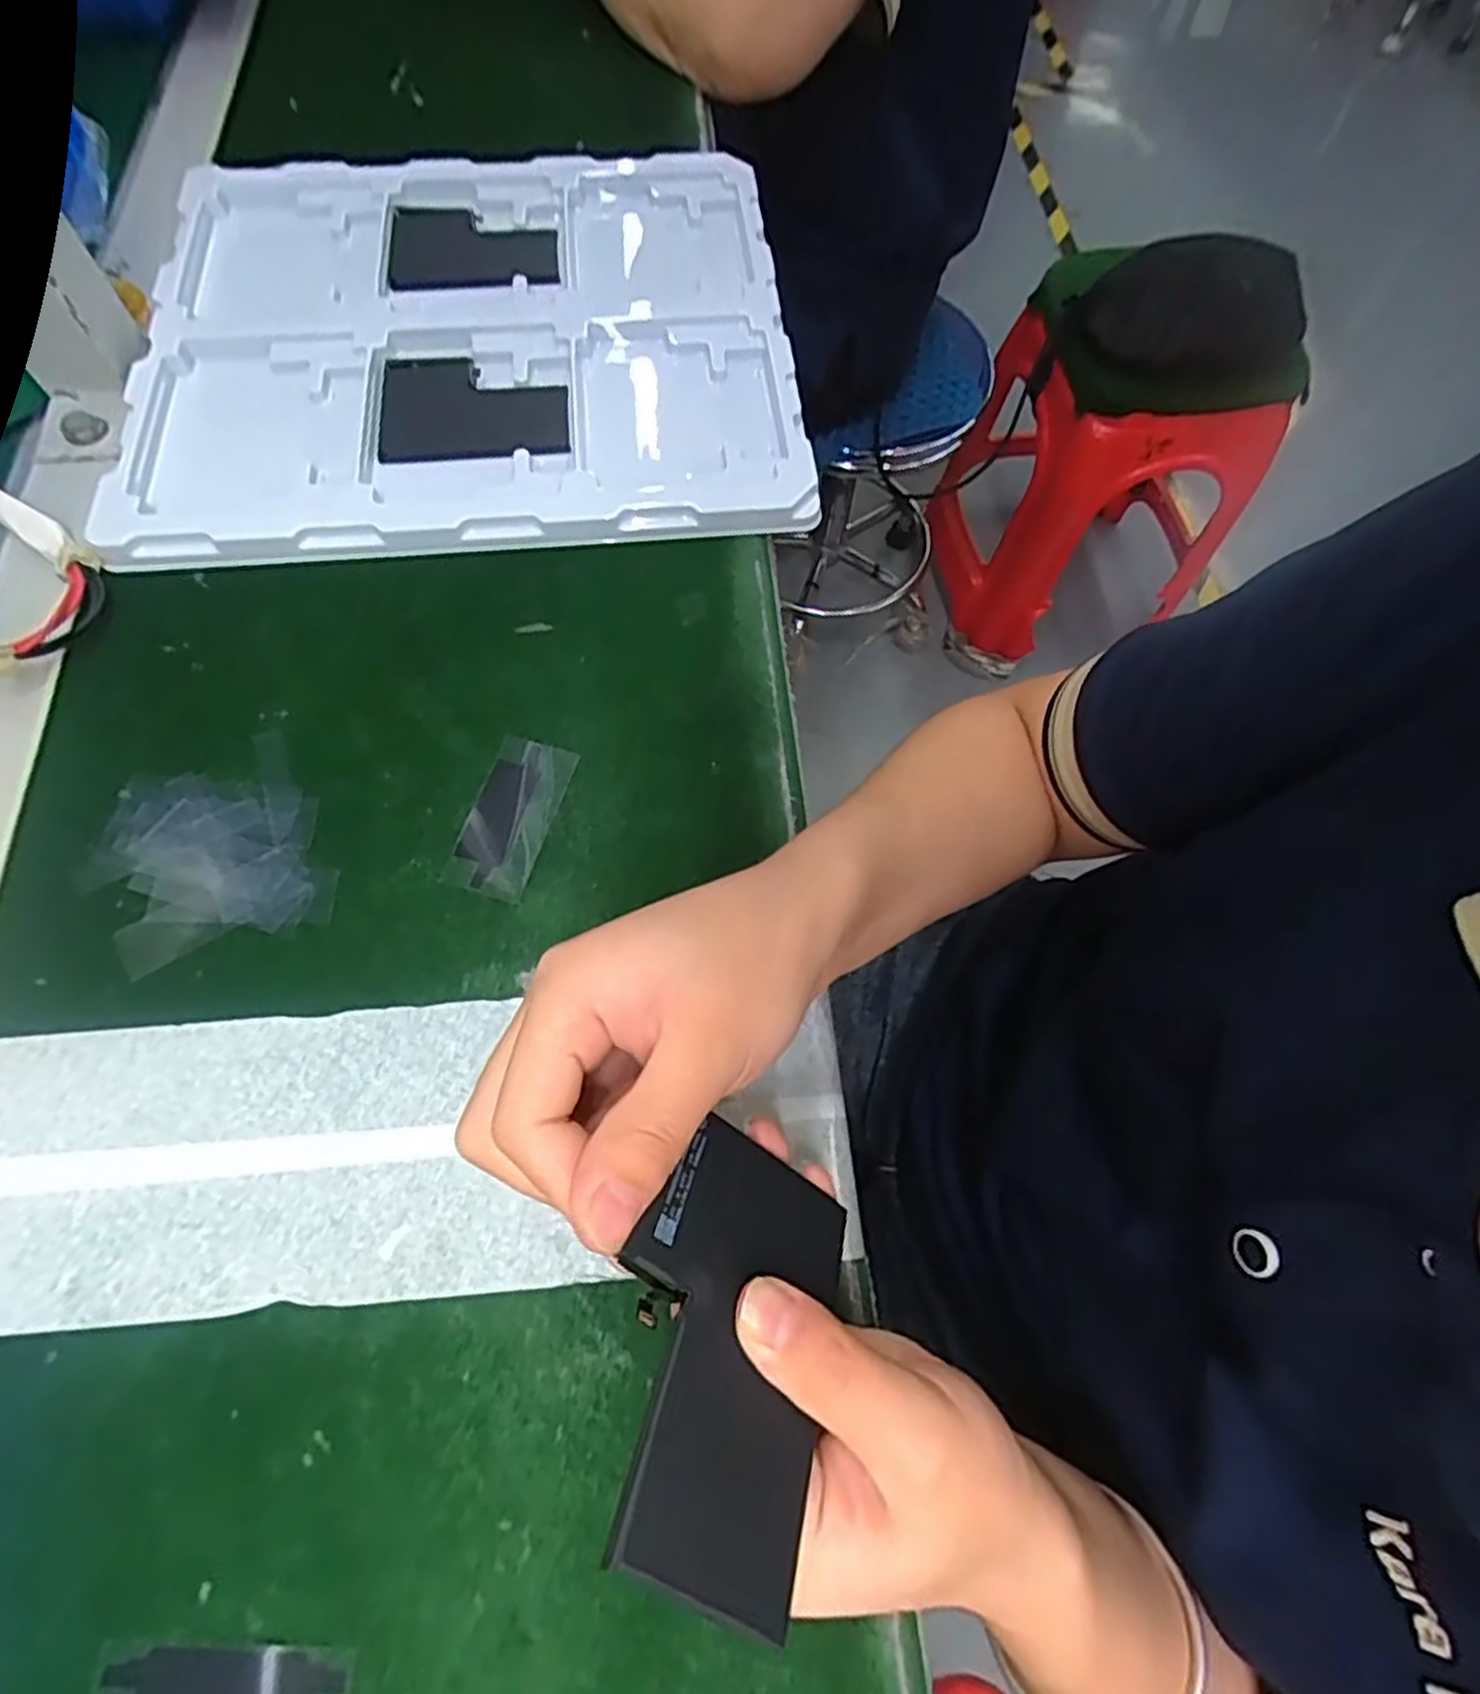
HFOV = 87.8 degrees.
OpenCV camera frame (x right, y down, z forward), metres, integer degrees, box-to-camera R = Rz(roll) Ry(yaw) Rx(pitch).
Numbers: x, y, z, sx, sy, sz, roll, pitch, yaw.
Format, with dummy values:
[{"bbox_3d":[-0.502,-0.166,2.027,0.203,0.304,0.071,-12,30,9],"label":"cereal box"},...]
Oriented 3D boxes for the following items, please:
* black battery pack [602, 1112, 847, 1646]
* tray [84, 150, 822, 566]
[{"bbox_3d":[-0.004,0.111,0.175,0.056,0.006,0.087,39,37,-13],"label":"black battery pack"},{"bbox_3d":[-0.134,-0.261,0.391,0.309,0.016,0.269,-6,68,-5],"label":"tray"}]

